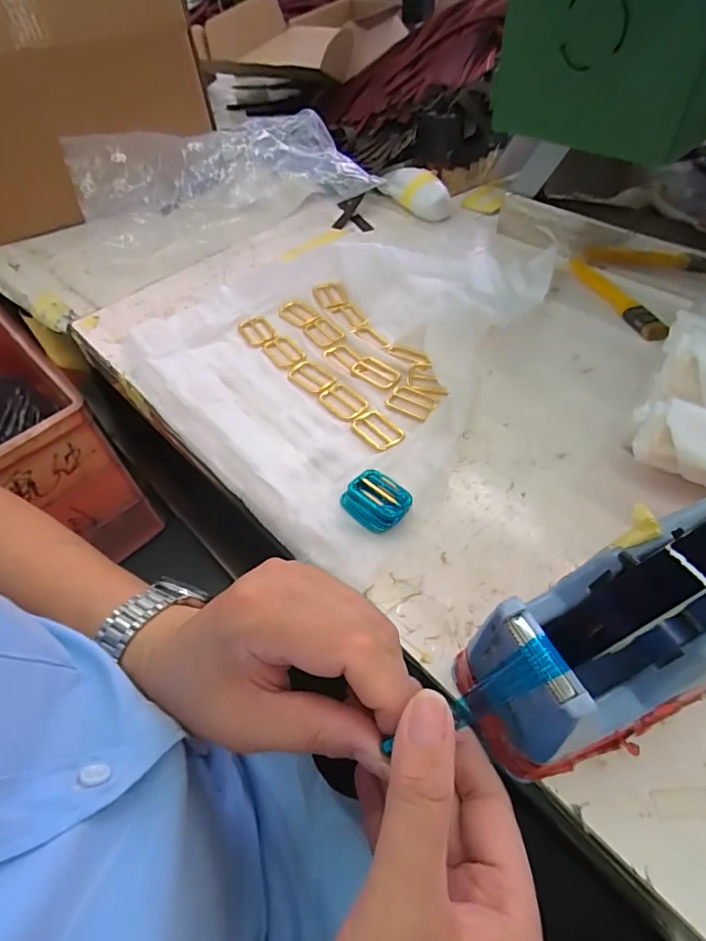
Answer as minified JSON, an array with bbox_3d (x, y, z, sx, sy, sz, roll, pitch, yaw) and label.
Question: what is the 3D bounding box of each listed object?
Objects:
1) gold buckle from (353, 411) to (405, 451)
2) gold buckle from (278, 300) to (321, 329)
[{"bbox_3d":[0.021,-0.035,0.426,0.032,0.004,0.047,-34,57,-20],"label":"gold buckle"},{"bbox_3d":[-0.058,-0.169,0.536,0.052,0.004,0.030,35,63,27],"label":"gold buckle"}]

